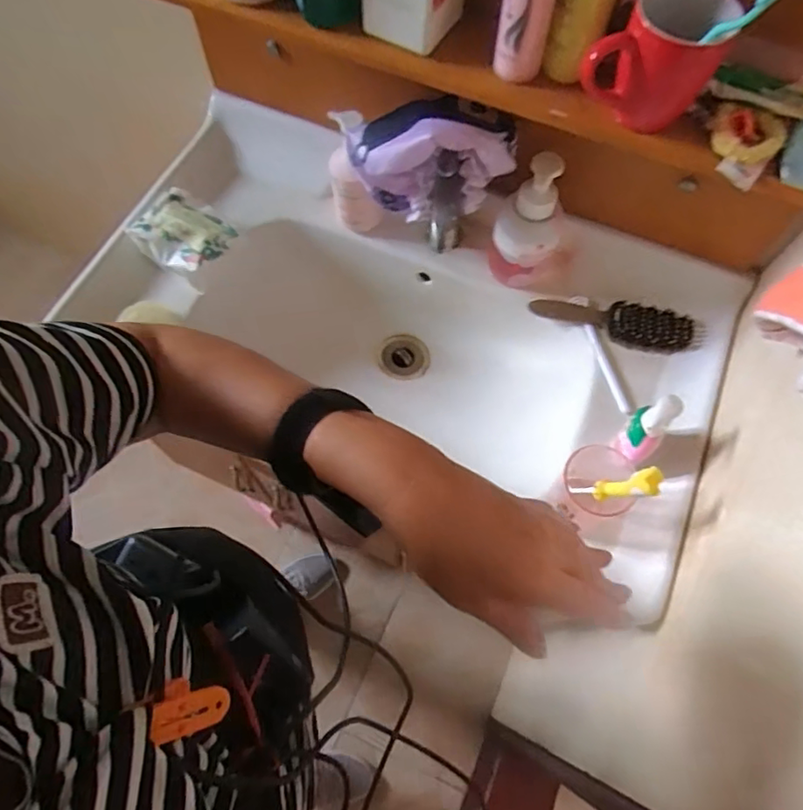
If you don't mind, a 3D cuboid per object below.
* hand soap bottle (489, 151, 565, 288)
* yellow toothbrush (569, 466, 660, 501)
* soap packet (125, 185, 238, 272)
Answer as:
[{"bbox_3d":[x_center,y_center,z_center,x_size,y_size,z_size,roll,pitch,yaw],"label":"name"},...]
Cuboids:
[{"bbox_3d":[0.167,-0.227,0.738,0.093,0.191,0.066,18,67,7],"label":"hand soap bottle"},{"bbox_3d":[0.219,0.086,0.607,0.017,0.111,0.024,23,65,-20],"label":"yellow toothbrush"},{"bbox_3d":[-0.292,-0.232,0.775,0.121,0.034,0.101,35,71,13],"label":"soap packet"}]

